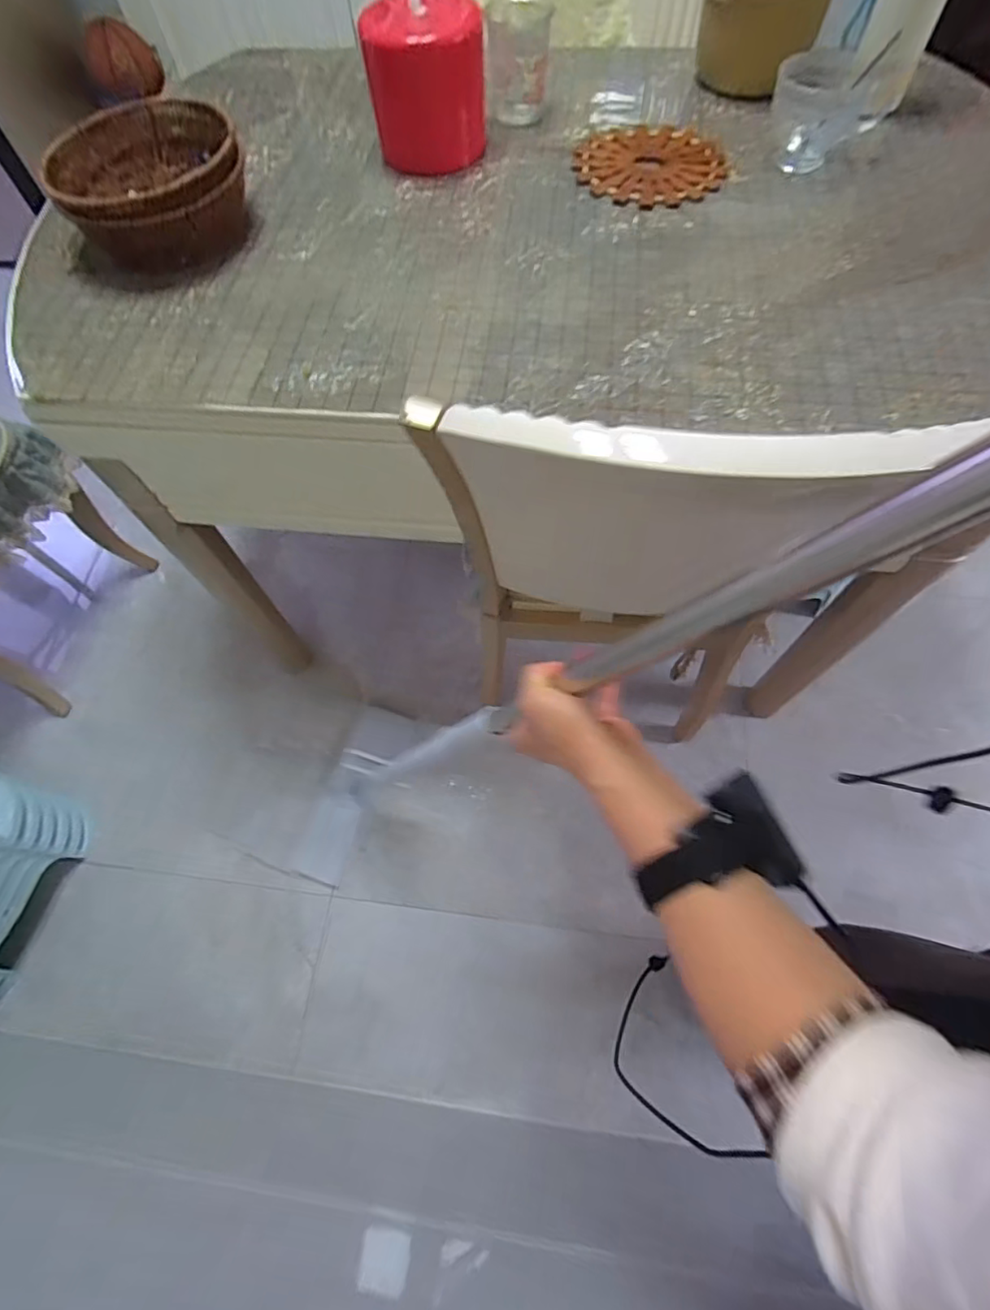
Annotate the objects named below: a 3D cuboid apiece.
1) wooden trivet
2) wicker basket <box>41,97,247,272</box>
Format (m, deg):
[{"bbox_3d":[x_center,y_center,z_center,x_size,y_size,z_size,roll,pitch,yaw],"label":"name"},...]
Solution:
[{"bbox_3d":[0.199,-0.628,0.732,0.188,0.017,0.173,3,65,3],"label":"wooden trivet"},{"bbox_3d":[-0.408,-0.563,0.694,0.204,0.086,0.230,-22,66,-8],"label":"wicker basket"}]

